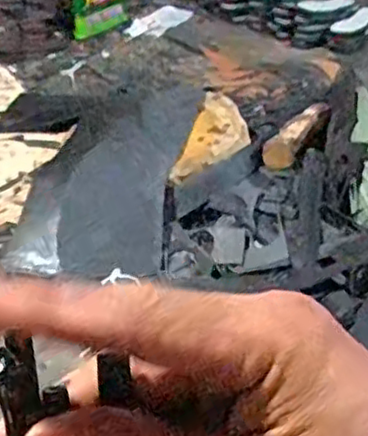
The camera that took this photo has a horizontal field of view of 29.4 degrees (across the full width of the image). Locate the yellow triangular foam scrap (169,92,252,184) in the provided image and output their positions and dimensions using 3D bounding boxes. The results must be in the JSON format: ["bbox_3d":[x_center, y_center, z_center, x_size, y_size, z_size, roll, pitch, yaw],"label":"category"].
[{"bbox_3d":[0.069,-0.165,1.355,0.118,0.029,0.328,5,35,11],"label":"yellow triangular foam scrap"}]

